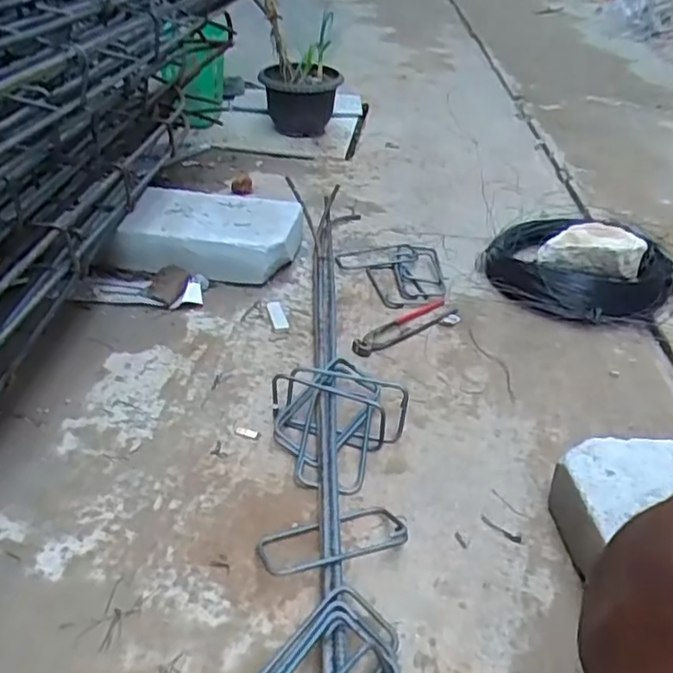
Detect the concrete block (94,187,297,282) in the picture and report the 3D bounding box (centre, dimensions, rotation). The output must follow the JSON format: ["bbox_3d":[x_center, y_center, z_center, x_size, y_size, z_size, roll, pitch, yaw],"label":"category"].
[{"bbox_3d":[-0.223,-0.177,1.131,0.293,0.095,0.197,9,35,7],"label":"concrete block"}]

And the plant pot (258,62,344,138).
[{"bbox_3d":[-0.095,-0.635,1.739,0.198,0.166,0.243,-4,35,-12],"label":"plant pot"}]

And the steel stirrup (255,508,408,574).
[{"bbox_3d":[-0.002,0.204,0.656,0.151,0.016,0.078,-9,15,-17],"label":"steel stirrup"}]

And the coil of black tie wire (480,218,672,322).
[{"bbox_3d":[0.410,-0.121,1.125,0.298,0.062,0.302,3,34,-2],"label":"coil of black tie wire"}]

